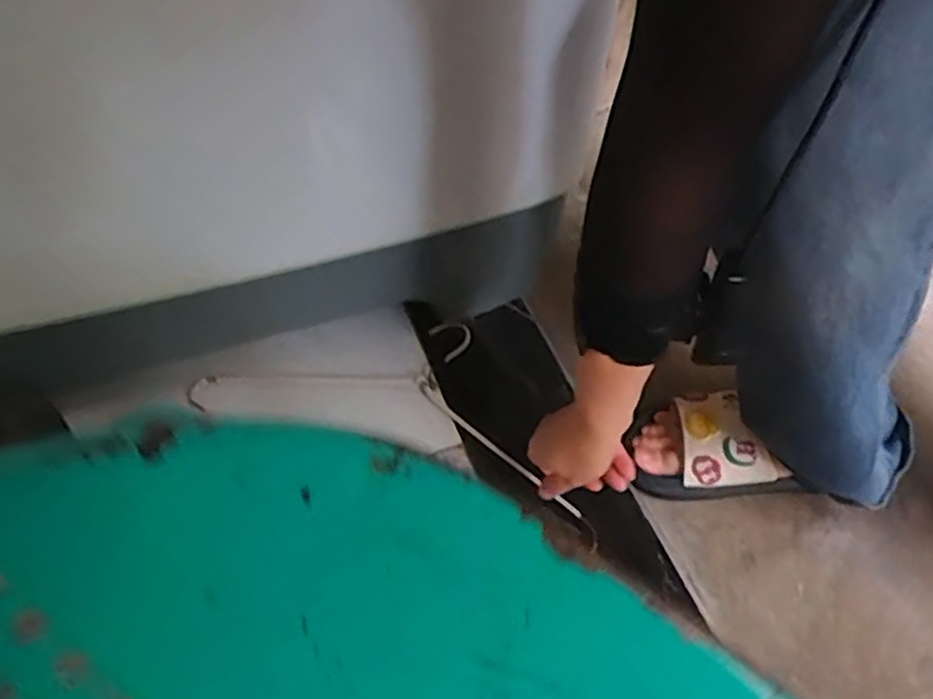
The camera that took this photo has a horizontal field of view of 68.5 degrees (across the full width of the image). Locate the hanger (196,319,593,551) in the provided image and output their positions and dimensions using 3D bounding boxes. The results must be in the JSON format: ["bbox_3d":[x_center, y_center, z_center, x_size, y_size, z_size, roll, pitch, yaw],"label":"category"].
[{"bbox_3d":[-0.049,0.035,0.685,0.406,0.028,0.195,16,53,11],"label":"hanger"}]

